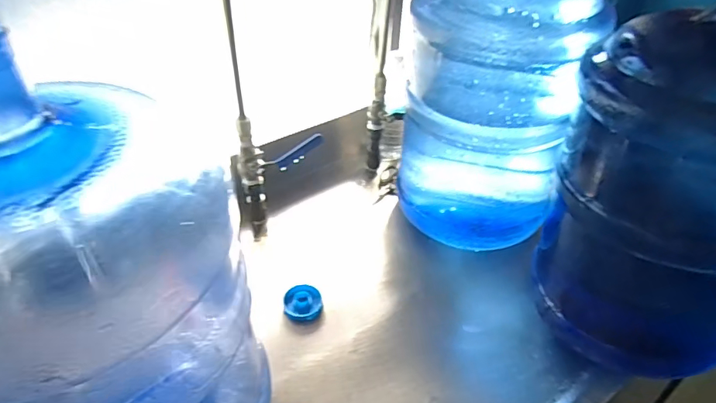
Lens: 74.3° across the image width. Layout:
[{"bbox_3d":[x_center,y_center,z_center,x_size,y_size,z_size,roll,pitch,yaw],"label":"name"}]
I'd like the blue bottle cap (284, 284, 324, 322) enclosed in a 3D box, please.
[{"bbox_3d":[-0.078,0.144,0.672,0.053,0.024,0.046,-7,40,-9],"label":"blue bottle cap"}]

